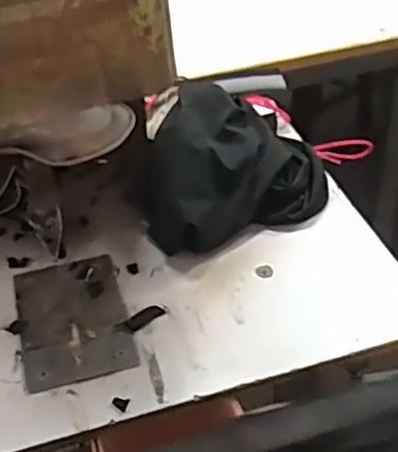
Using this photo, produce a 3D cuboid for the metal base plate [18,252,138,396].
[{"bbox_3d":[-0.113,0.082,0.608,0.093,0.004,0.141,-12,42,-10],"label":"metal base plate"}]

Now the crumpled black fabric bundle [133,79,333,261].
[{"bbox_3d":[0.032,-0.066,0.697,0.196,0.097,0.140,-19,44,-17],"label":"crumpled black fabric bundle"}]

